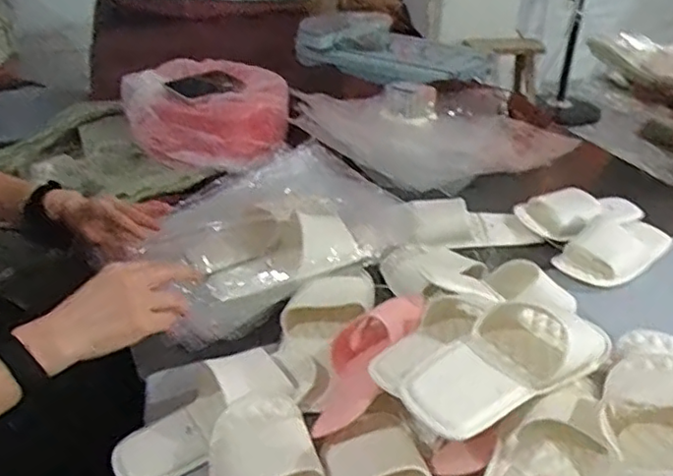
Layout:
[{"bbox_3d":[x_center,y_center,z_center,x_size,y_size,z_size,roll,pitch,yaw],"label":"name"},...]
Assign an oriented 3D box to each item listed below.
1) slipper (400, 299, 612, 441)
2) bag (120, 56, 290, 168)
[{"bbox_3d":[0.158,0.111,0.580,0.224,0.060,0.091,-21,39,-30],"label":"slipper"},{"bbox_3d":[-0.260,-0.271,1.262,0.317,0.126,0.313,4,33,5],"label":"bag"}]

